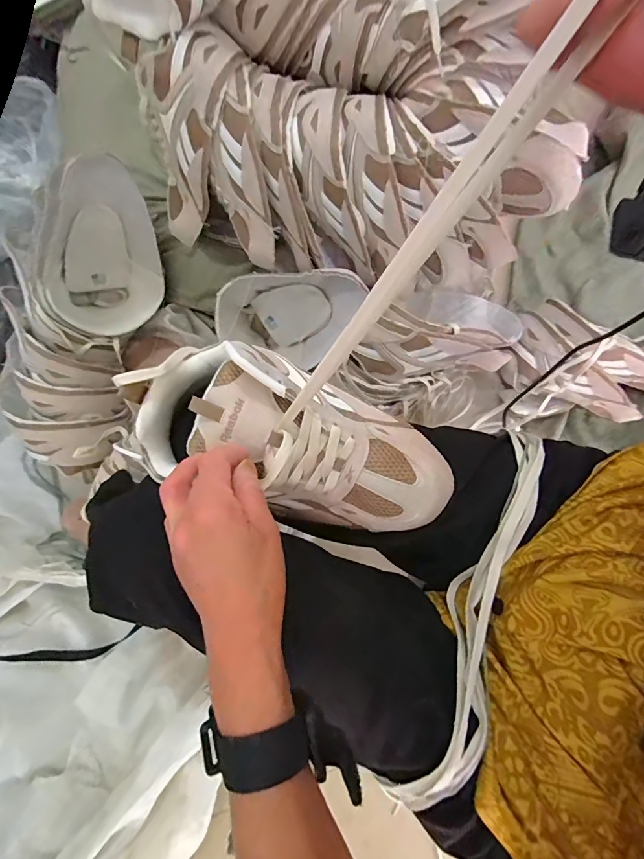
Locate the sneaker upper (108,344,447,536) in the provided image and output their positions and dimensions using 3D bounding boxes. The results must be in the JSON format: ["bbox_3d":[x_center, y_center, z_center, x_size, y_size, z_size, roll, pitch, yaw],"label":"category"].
[{"bbox_3d":[-0.021,0.008,0.323,0.241,0.079,0.109,22,79,-5],"label":"sneaker upper"}]

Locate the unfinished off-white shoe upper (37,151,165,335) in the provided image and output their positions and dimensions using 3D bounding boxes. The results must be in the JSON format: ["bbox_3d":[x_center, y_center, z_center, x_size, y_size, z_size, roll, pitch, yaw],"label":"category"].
[{"bbox_3d":[-0.314,-0.268,0.601,0.095,0.155,0.235,53,126,38],"label":"unfinished off-white shoe upper"}]

